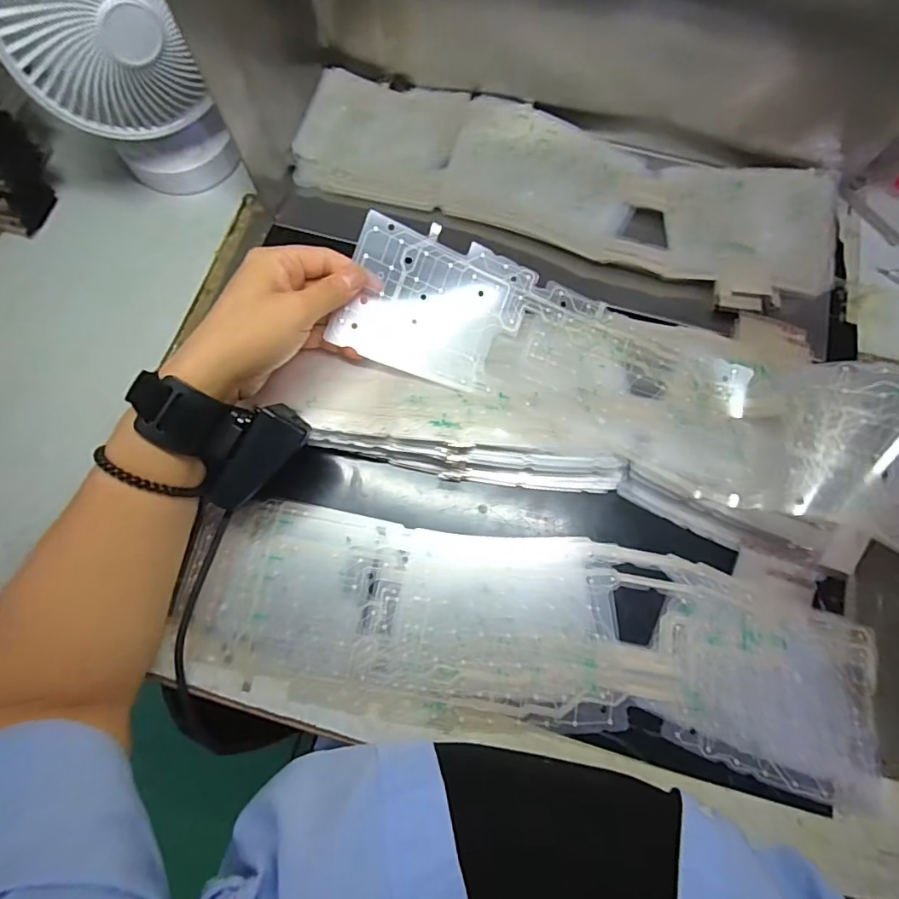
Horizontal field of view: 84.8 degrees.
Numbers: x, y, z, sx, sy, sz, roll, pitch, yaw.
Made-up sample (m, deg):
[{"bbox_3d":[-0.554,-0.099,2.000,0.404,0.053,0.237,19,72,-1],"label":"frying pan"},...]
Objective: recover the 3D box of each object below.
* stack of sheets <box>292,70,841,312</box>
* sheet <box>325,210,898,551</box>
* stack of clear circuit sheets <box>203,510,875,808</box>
[{"bbox_3d":[0.096,-0.228,0.420,0.451,0.021,0.134,17,74,4],"label":"stack of sheets"},{"bbox_3d":[0.122,-0.055,0.325,0.384,0.065,0.116,21,76,8],"label":"sheet"},{"bbox_3d":[0.056,0.119,0.331,0.438,0.016,0.118,12,76,1],"label":"stack of clear circuit sheets"}]

